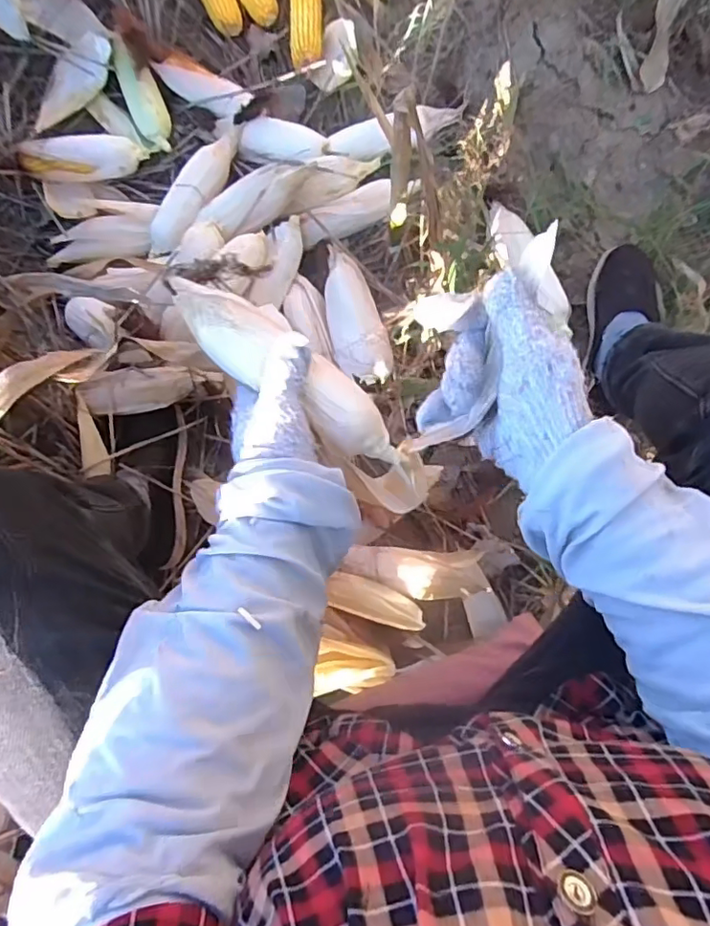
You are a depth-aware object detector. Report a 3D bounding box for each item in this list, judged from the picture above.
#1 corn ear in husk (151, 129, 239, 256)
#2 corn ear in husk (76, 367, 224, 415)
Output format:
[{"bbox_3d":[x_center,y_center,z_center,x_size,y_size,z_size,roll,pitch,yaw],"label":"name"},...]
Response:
[{"bbox_3d":[-0.238,-0.408,0.831,0.057,0.047,0.226,35,84,5],"label":"corn ear in husk"},{"bbox_3d":[-0.263,-0.096,0.742,0.193,0.041,0.057,-9,82,0],"label":"corn ear in husk"}]

